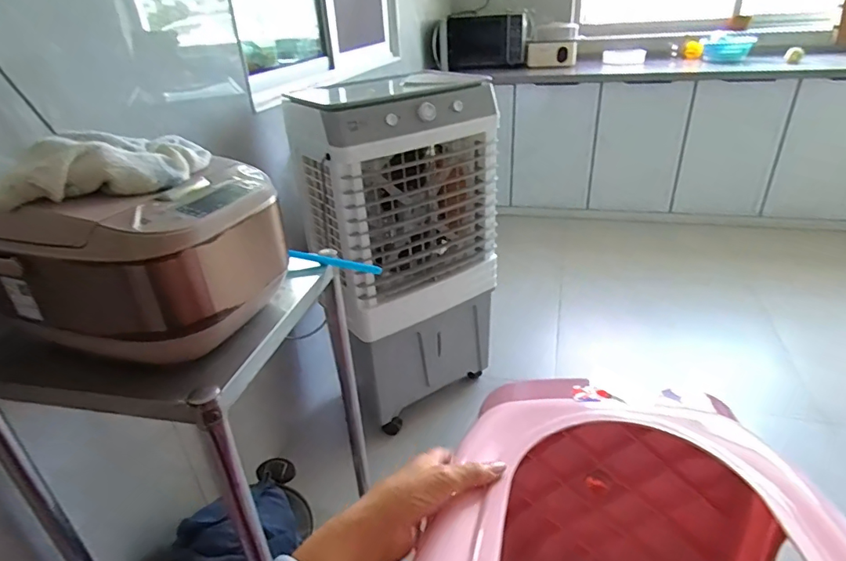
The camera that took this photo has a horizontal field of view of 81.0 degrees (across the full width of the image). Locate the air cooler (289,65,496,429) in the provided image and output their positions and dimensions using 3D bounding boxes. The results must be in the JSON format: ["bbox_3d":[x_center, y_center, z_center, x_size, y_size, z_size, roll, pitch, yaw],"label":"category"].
[{"bbox_3d":[-0.072,-0.124,1.540,0.517,0.947,0.347,-20,33,-26],"label":"air cooler"}]

